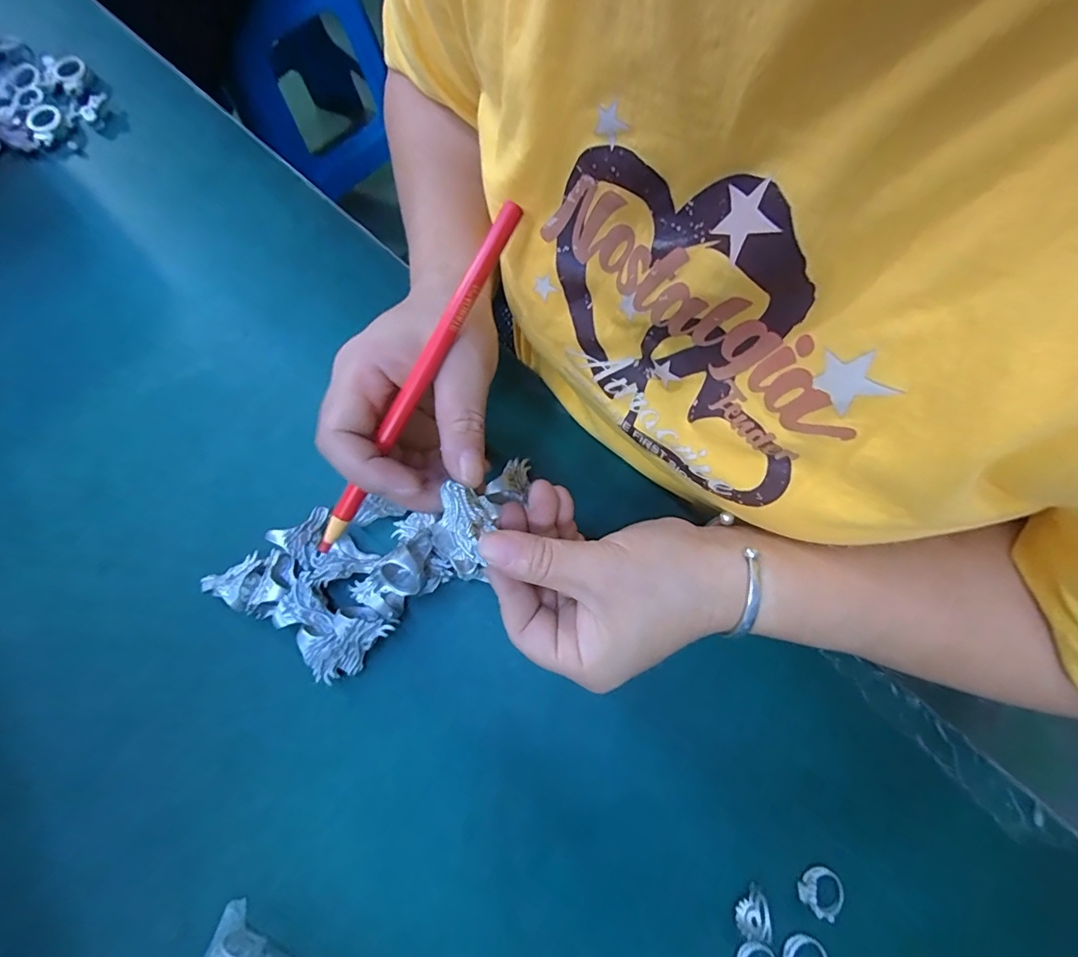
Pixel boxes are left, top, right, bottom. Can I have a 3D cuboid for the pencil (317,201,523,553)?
[{"bbox_3d":[-0.053,-0.040,0.211,0.007,0.005,0.166,32,96,9],"label":"pencil"}]

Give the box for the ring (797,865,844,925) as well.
[{"bbox_3d":[0.147,0.214,0.255,0.020,0.005,0.021,0,75,1],"label":"ring"}]

